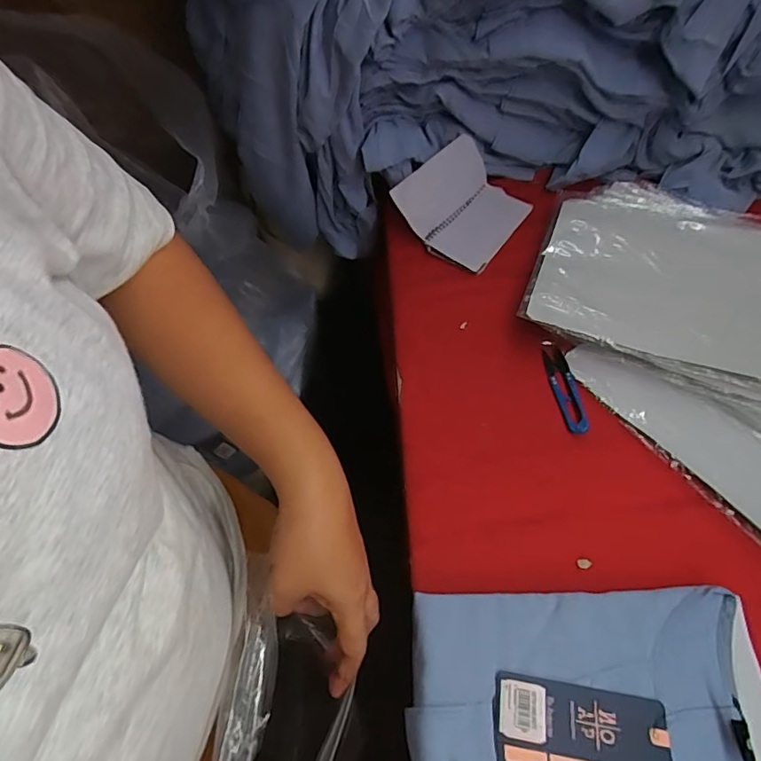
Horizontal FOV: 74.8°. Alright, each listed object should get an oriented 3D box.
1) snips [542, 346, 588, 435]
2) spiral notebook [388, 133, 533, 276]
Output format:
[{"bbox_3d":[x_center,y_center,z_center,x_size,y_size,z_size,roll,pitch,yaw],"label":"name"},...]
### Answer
[{"bbox_3d":[0.196,0.009,0.530,0.025,0.009,0.102,-6,59,0],"label":"snips"},{"bbox_3d":[0.109,-0.234,0.643,0.137,0.059,0.141,35,67,22],"label":"spiral notebook"}]

